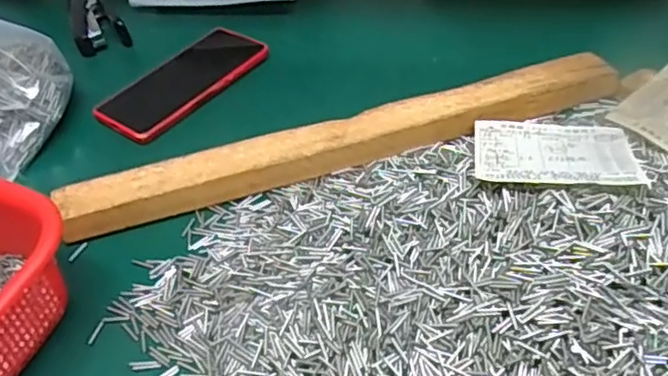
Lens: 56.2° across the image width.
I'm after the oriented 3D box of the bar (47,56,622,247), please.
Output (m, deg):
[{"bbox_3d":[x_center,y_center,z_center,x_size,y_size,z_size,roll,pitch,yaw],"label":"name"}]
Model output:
[{"bbox_3d":[0.012,-0.039,0.493,0.439,0.023,0.047,-15,46,-7],"label":"bar"}]

